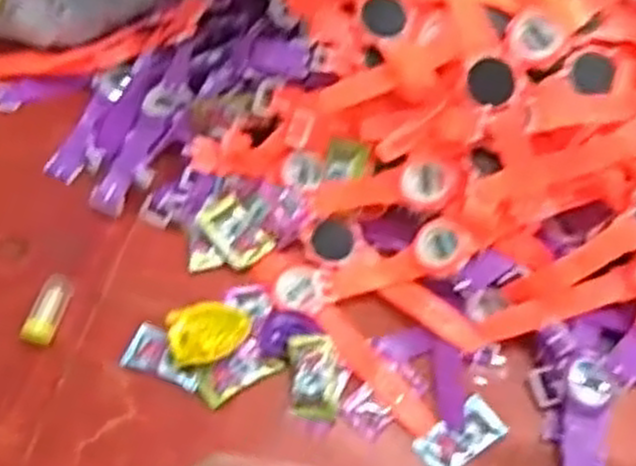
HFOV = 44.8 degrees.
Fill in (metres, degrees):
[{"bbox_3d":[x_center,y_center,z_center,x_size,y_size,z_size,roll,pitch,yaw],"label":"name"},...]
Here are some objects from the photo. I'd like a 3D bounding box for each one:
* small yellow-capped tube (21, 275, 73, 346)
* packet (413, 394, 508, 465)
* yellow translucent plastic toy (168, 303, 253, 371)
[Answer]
[{"bbox_3d":[-0.179,0.051,0.515,0.018,0.021,0.049,10,61,5],"label":"small yellow-capped tube"},{"bbox_3d":[0.089,0.127,0.480,0.055,0.004,0.028,-32,66,-18],"label":"packet"},{"bbox_3d":[-0.070,0.066,0.503,0.052,0.019,0.040,-7,61,-5],"label":"yellow translucent plastic toy"}]

